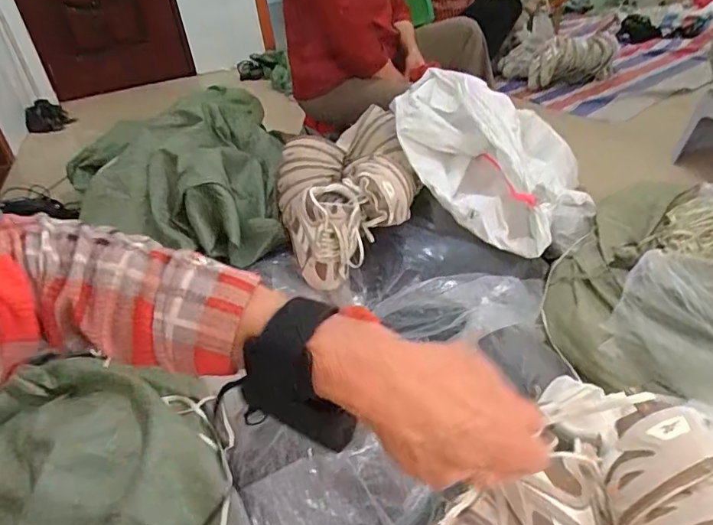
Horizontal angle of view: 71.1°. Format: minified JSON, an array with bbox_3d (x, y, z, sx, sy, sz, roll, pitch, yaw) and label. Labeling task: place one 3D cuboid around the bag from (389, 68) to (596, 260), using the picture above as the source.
[{"bbox_3d":[0.342,-0.261,1.208,0.443,0.304,0.360,6,37,18],"label":"bag"}]

